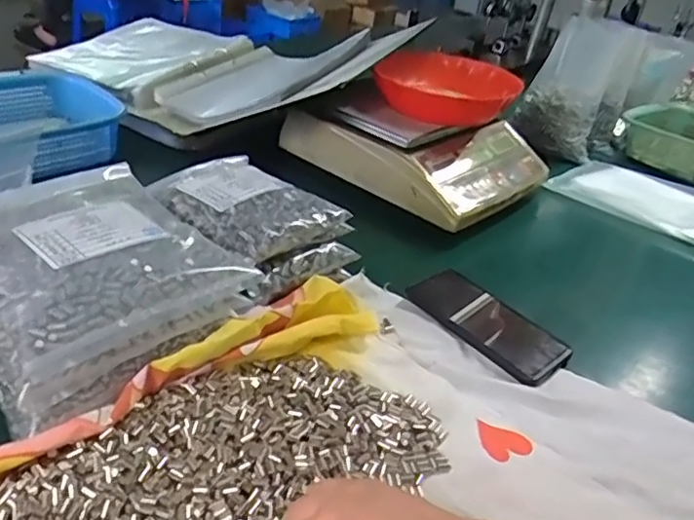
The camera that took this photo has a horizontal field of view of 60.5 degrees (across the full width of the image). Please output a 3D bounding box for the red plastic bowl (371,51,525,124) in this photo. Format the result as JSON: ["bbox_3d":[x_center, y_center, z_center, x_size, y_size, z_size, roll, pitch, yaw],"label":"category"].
[{"bbox_3d":[0.141,-0.254,0.871,0.197,0.066,0.206,9,33,1],"label":"red plastic bowl"}]

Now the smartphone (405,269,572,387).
[{"bbox_3d":[0.140,0.059,0.595,0.070,0.014,0.160,-30,48,-30],"label":"smartphone"}]

